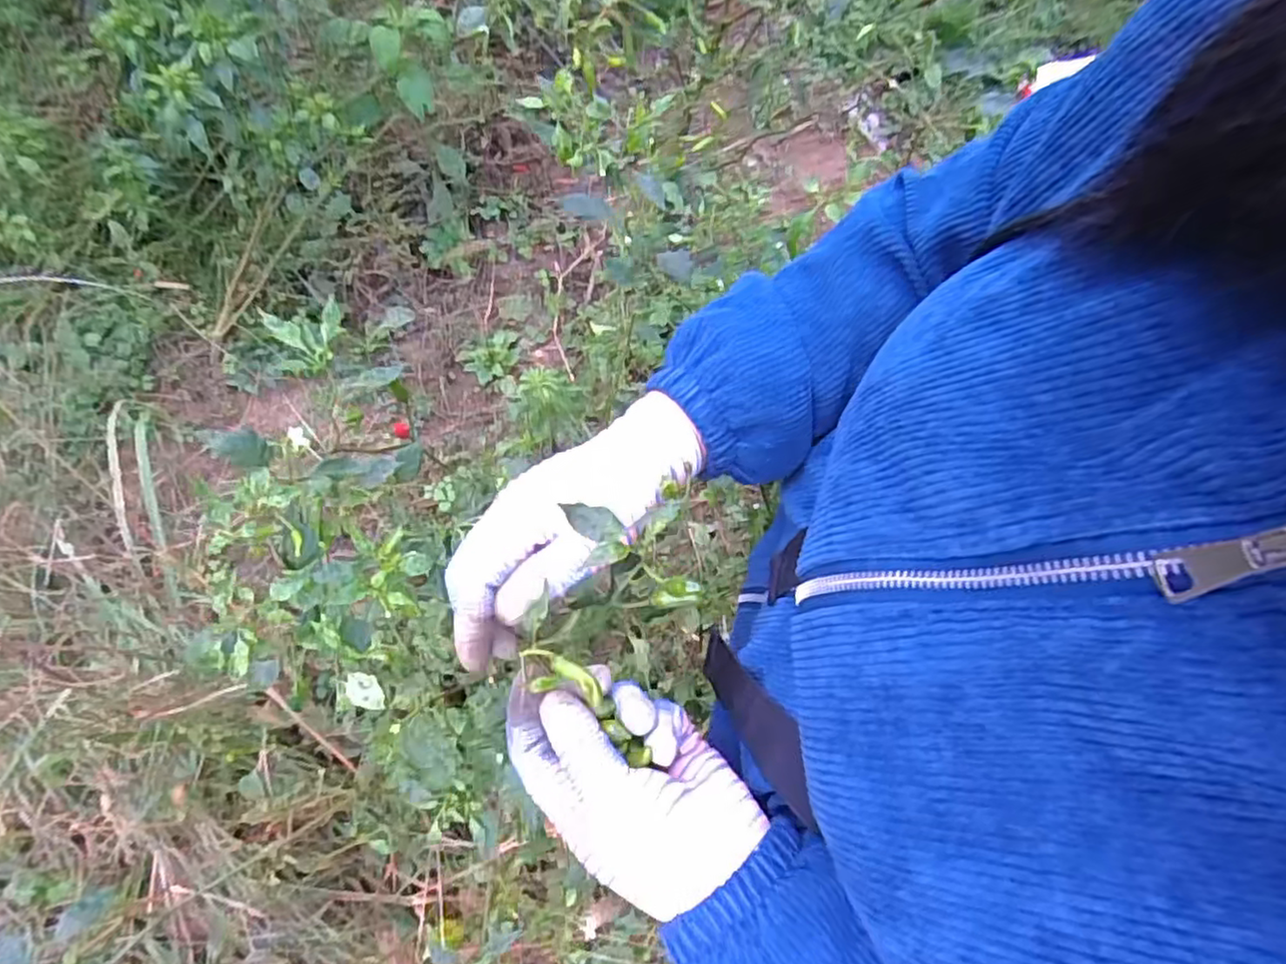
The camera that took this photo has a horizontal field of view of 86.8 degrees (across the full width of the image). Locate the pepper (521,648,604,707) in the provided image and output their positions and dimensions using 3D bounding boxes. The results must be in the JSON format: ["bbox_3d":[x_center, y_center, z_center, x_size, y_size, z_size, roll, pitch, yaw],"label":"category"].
[{"bbox_3d":[-0.038,0.086,0.313,0.049,0.009,0.010,23,66,35],"label":"pepper"}]

